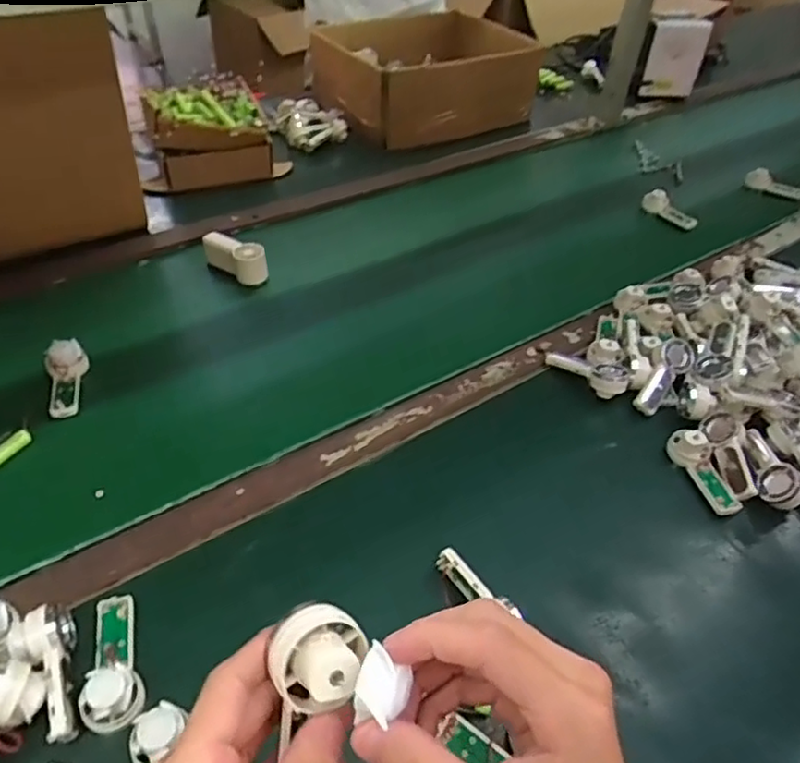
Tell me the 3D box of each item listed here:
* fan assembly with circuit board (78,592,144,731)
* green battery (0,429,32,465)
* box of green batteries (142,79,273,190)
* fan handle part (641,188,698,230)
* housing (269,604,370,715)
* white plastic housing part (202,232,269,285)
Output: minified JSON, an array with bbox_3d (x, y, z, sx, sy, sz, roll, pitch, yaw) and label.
[{"bbox_3d":[-0.208,0.196,0.453,0.039,0.025,0.092,-14,48,-19],"label":"fan assembly with circuit board"},{"bbox_3d":[-0.369,0.065,0.596,0.011,0.014,0.051,26,47,19],"label":"green battery"},{"bbox_3d":[-0.293,-0.382,0.991,0.175,0.110,0.134,-13,48,-18],"label":"box of green batteries"},{"bbox_3d":[0.431,-0.269,1.014,0.019,0.046,0.104,-18,49,-23],"label":"fan handle part"},{"bbox_3d":[-0.033,0.113,0.262,0.037,0.021,0.037,3,44,-3],"label":"housing"},{"bbox_3d":[-0.214,-0.160,0.827,0.098,0.044,0.039,22,46,16],"label":"white plastic housing part"}]

